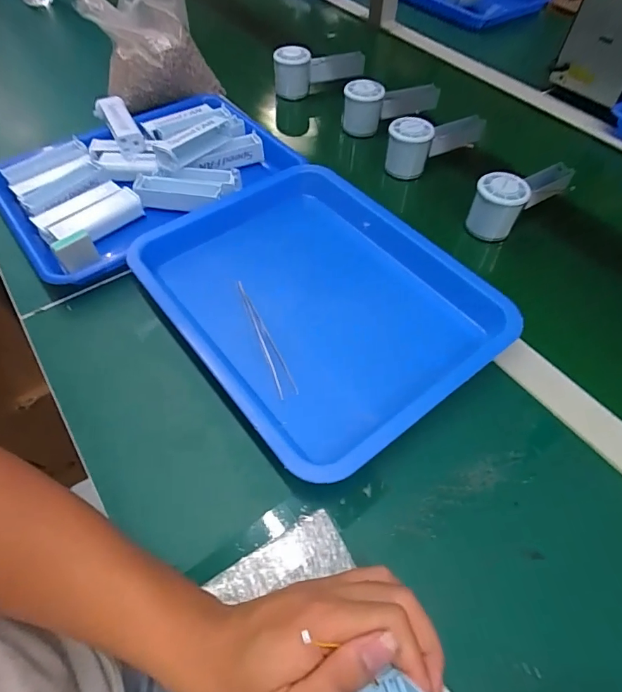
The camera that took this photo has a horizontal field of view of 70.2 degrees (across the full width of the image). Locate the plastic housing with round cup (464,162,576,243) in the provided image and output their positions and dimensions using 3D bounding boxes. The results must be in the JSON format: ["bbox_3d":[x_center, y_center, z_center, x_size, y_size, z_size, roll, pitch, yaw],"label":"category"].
[{"bbox_3d":[0.253,-0.186,0.534,0.147,0.062,0.057,-36,63,-24],"label":"plastic housing with round cup"}]

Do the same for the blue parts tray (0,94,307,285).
[{"bbox_3d":[-0.202,-0.220,0.546,0.334,0.054,0.248,-35,64,-23],"label":"blue parts tray"}]

